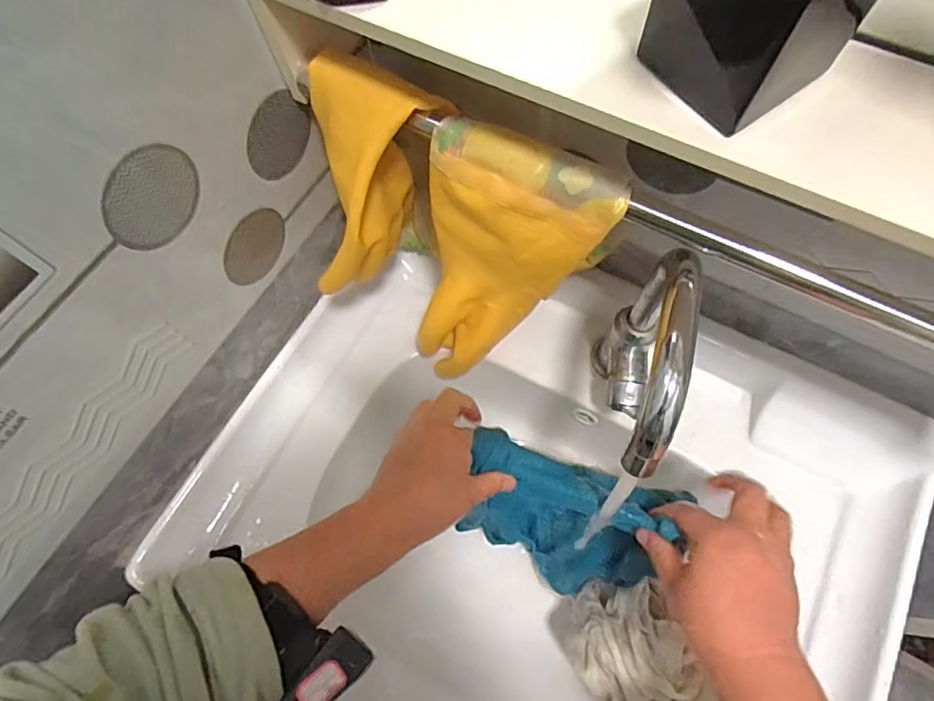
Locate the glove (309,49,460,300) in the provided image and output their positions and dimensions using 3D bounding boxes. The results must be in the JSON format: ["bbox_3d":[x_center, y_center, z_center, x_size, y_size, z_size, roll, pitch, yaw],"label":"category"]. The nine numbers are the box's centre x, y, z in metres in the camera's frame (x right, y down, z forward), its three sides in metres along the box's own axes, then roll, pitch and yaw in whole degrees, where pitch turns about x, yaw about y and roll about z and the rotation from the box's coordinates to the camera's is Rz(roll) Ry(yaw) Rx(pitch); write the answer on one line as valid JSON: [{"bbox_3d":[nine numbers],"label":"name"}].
[{"bbox_3d":[-0.069,-0.121,0.436,0.101,0.173,0.117,10,68,5],"label":"glove"}]

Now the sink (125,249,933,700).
[{"bbox_3d":[0.064,0.175,0.564,0.618,0.165,0.473,25,70,11],"label":"sink"}]

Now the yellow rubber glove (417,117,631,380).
[{"bbox_3d":[0.030,-0.059,0.456,0.135,0.239,0.100,23,70,10],"label":"yellow rubber glove"}]

